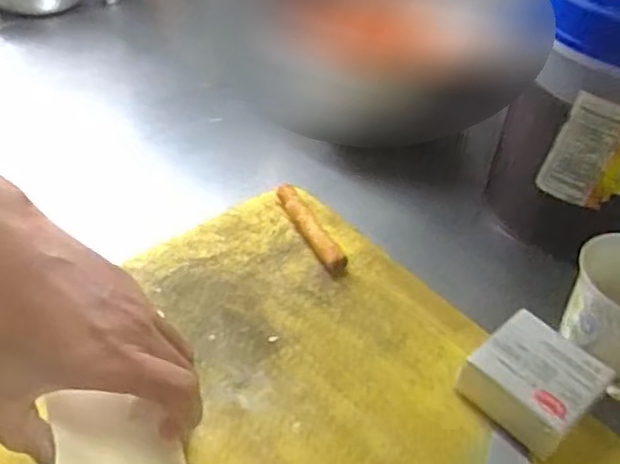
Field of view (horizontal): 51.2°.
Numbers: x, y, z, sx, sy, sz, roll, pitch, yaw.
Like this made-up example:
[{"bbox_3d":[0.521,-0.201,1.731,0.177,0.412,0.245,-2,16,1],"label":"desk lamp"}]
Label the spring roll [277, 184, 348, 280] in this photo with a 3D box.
[{"bbox_3d":[0.000,-0.002,0.566,0.020,0.014,0.111,-18,49,-24],"label":"spring roll"}]

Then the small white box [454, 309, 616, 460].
[{"bbox_3d":[0.157,0.105,0.459,0.085,0.035,0.080,-30,55,-32],"label":"small white box"}]

